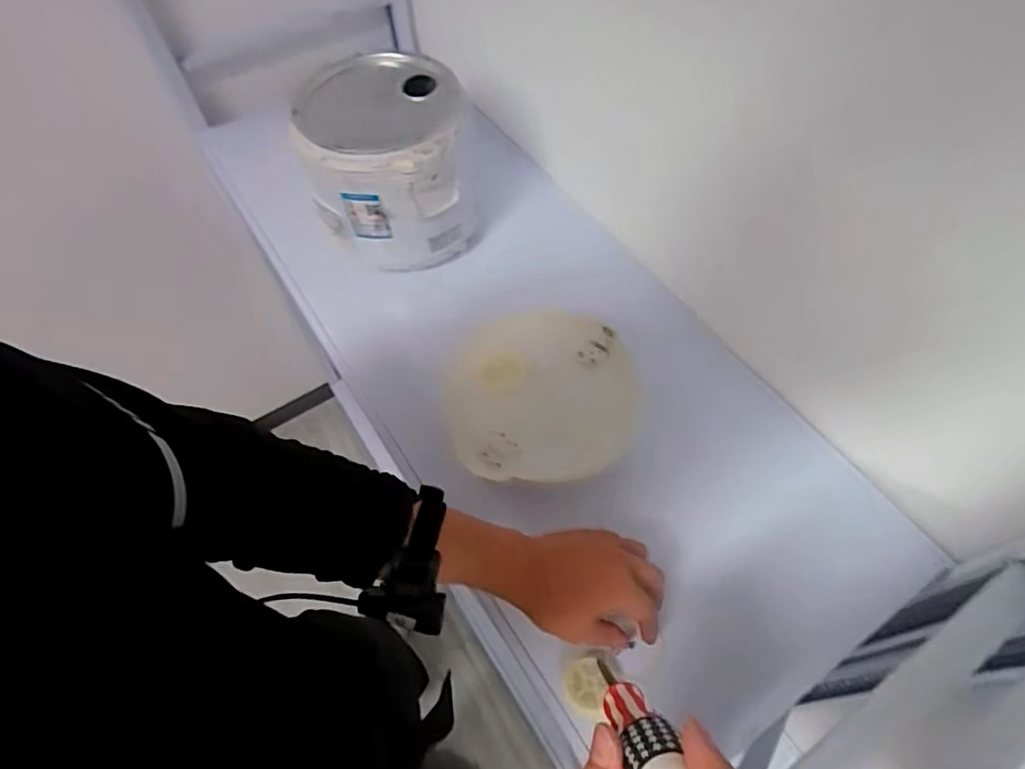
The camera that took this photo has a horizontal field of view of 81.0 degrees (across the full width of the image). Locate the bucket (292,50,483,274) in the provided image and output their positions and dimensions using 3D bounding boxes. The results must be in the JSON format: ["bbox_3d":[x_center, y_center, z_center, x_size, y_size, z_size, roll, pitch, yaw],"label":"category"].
[{"bbox_3d":[-0.151,-0.272,0.759,0.191,0.180,0.211,-10,59,-4],"label":"bucket"}]

